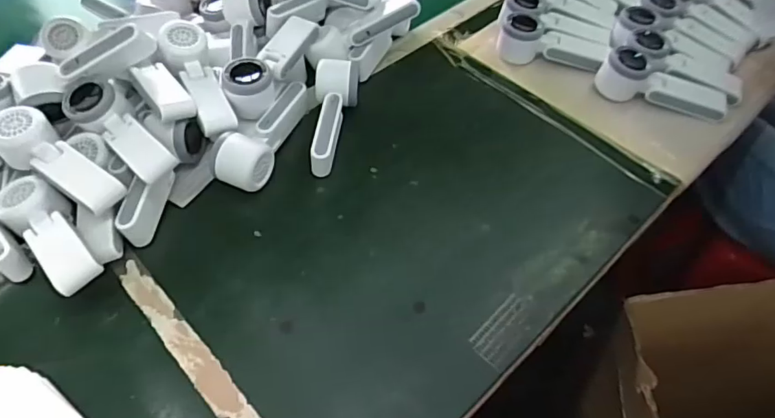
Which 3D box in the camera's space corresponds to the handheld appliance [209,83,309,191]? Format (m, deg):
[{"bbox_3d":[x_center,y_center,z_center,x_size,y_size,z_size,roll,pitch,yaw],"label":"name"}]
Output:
[{"bbox_3d":[-0.155,-0.094,0.616,0.060,0.061,0.165,13,54,8],"label":"handheld appliance"}]

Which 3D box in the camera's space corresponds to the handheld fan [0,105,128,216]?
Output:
[{"bbox_3d":[-0.348,-0.051,0.530,0.155,0.043,0.057,31,59,22],"label":"handheld fan"}]

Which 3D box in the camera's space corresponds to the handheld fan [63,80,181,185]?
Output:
[{"bbox_3d":[-0.295,-0.085,0.558,0.066,0.041,0.170,-32,59,-22],"label":"handheld fan"}]

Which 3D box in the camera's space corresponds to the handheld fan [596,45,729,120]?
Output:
[{"bbox_3d":[0.367,-0.162,0.680,0.165,0.071,0.053,23,56,15],"label":"handheld fan"}]

